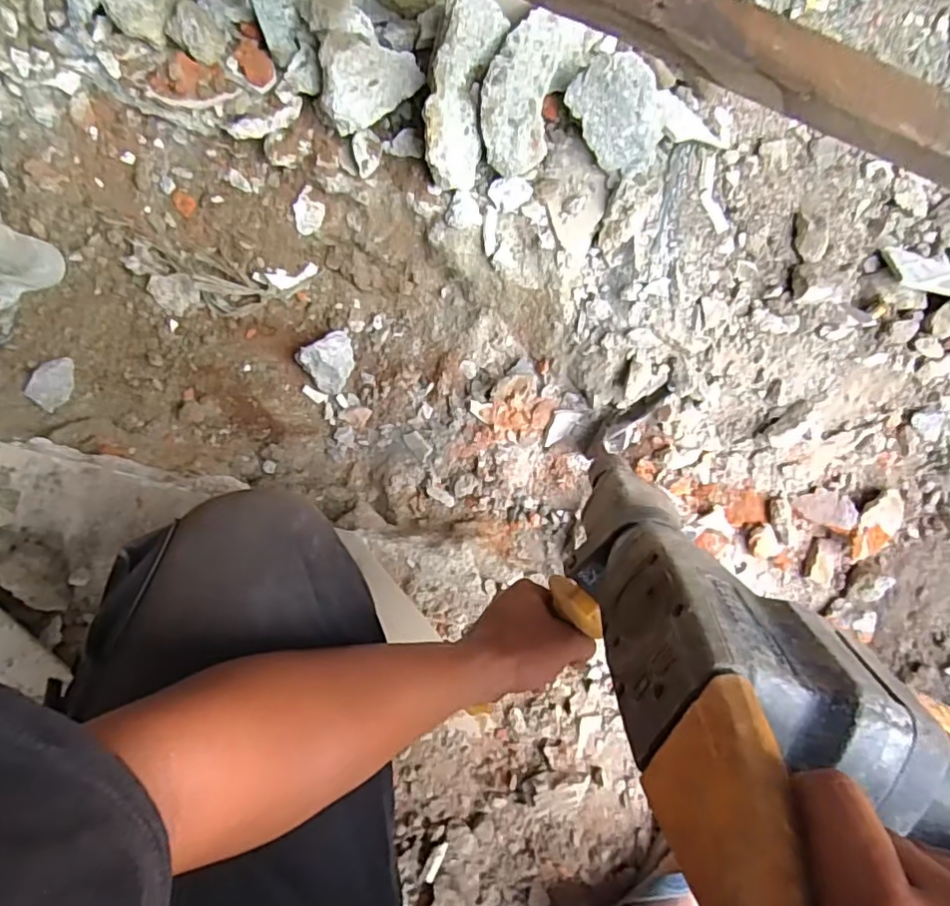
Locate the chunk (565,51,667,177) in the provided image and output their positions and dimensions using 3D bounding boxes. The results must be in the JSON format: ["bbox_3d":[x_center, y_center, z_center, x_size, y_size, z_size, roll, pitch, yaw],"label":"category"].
[{"bbox_3d":[0.148,-0.342,0.604,0.078,0.026,0.111,-28,119,25],"label":"chunk"}]

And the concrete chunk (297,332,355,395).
[{"bbox_3d":[-0.179,-0.116,0.755,0.067,0.044,0.059,-38,89,-7],"label":"concrete chunk"}]

